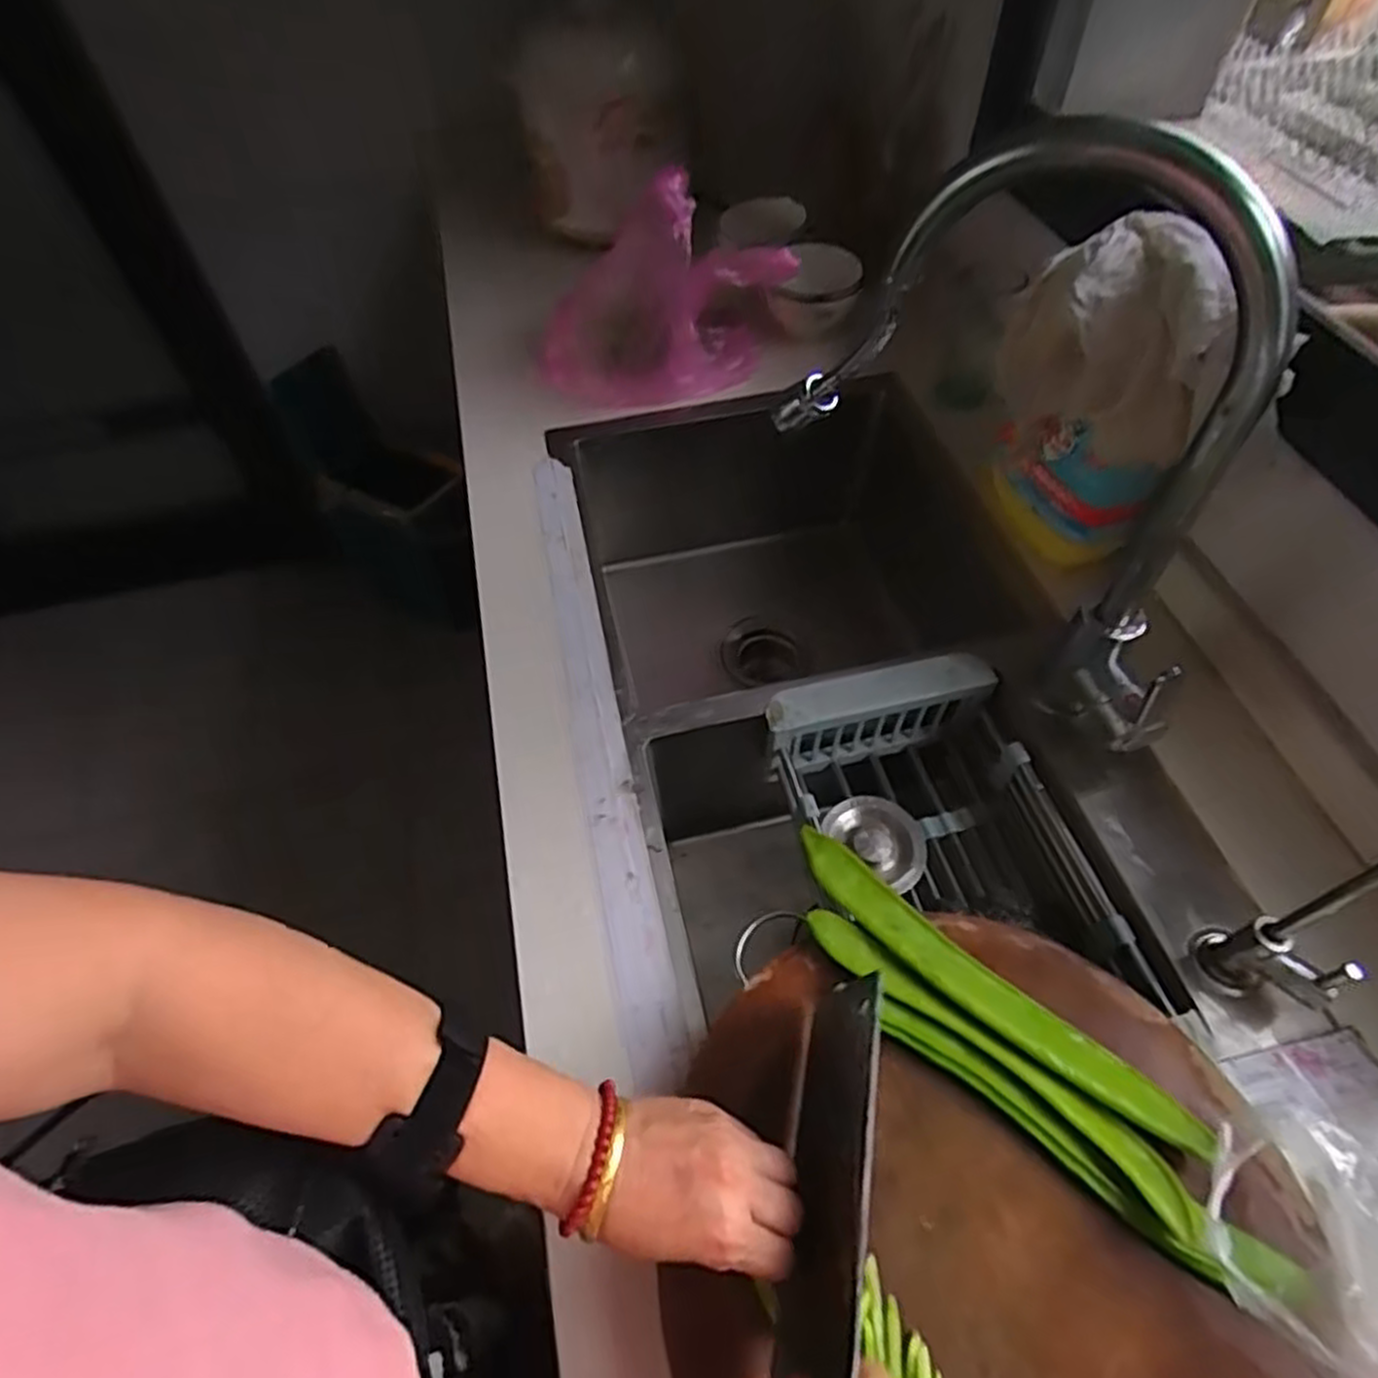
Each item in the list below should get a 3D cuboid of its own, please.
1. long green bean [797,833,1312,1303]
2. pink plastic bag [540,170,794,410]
[{"bbox_3d":[0.166,0.174,0.458,0.258,0.023,0.040,37,64,24],"label":"long green bean"},{"bbox_3d":[-0.029,-0.404,0.806,0.250,0.219,0.101,-11,55,-6],"label":"pink plastic bag"}]

